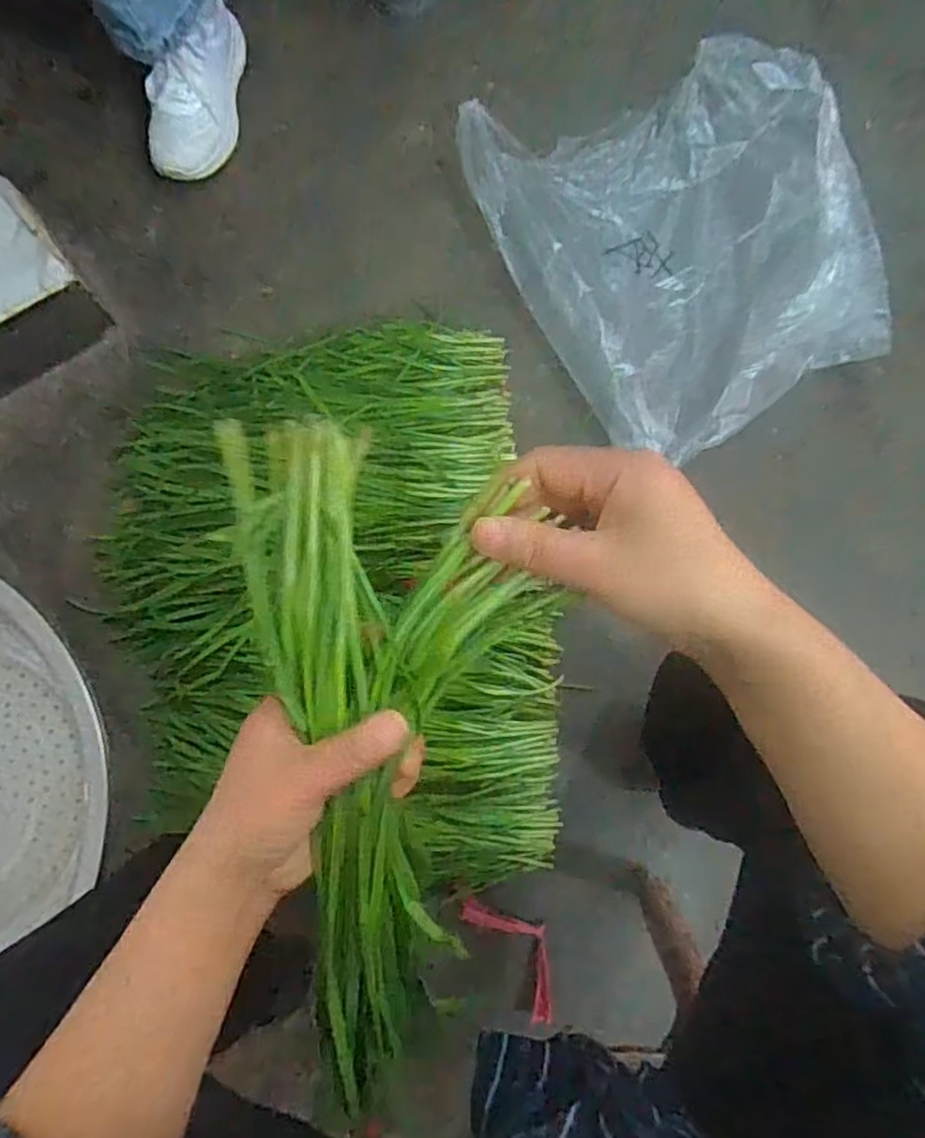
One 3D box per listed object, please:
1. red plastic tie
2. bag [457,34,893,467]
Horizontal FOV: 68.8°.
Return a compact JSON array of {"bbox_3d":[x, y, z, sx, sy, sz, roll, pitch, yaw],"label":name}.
[{"bbox_3d":[0.062,0.411,0.740,0.063,0.029,0.145,-37,84,-8],"label":"red plastic tie"},{"bbox_3d":[0.280,-0.421,0.838,0.437,0.067,0.510,-25,83,-6],"label":"bag"}]

